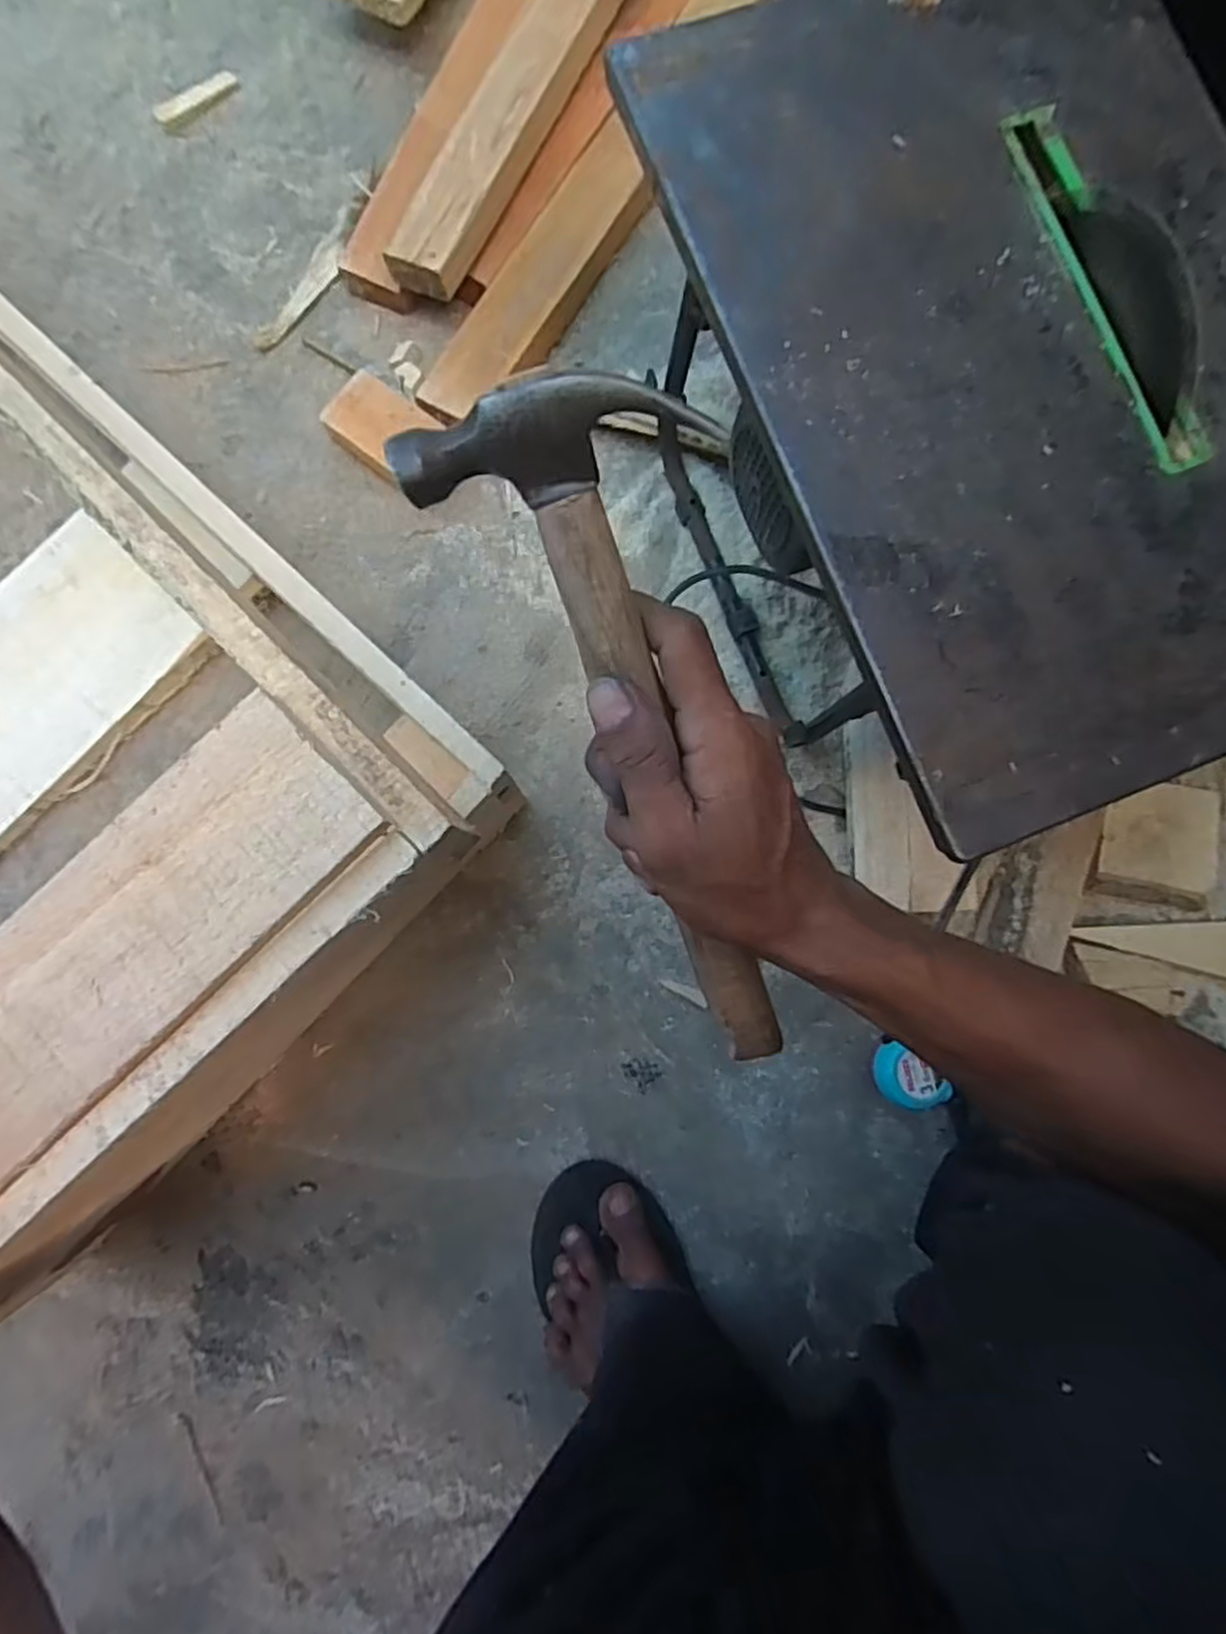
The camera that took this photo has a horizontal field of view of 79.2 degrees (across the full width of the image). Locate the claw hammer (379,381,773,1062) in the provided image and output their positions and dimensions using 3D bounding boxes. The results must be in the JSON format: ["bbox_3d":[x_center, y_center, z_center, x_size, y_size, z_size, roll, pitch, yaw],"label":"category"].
[{"bbox_3d":[0.023,-0.001,0.299,0.085,0.028,0.315,-25,122,-6],"label":"claw hammer"}]

